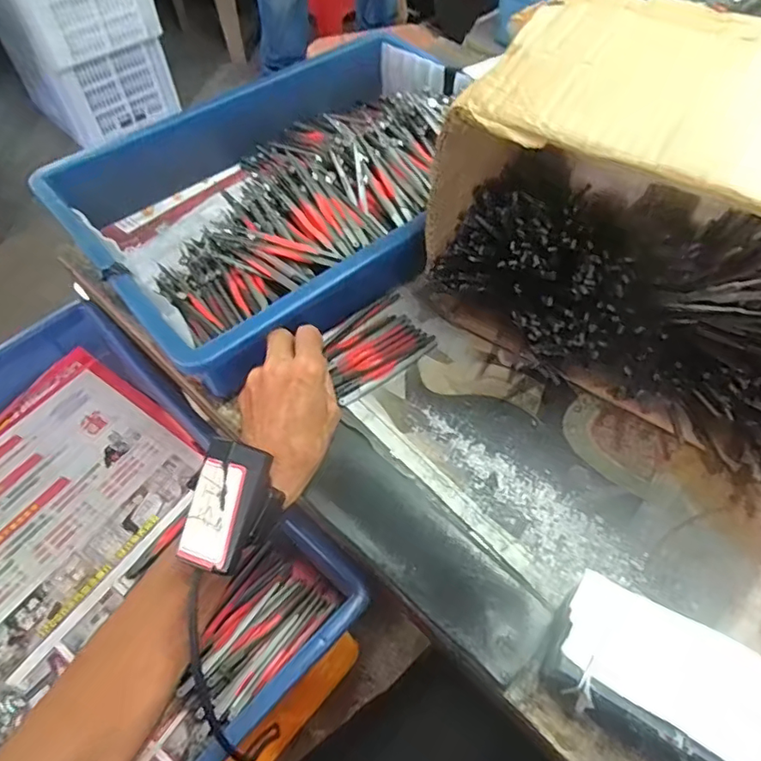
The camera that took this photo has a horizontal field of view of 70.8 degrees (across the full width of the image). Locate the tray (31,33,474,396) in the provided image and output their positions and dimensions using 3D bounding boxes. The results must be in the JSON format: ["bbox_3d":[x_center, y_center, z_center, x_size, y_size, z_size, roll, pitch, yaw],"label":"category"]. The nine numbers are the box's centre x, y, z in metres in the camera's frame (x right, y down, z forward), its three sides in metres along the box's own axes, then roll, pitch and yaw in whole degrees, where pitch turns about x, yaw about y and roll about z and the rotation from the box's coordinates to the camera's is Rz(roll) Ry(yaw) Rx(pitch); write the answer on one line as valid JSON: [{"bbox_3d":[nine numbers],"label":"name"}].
[{"bbox_3d":[-0.073,-0.199,0.526,0.415,0.096,0.294,-38,64,-21],"label":"tray"}]

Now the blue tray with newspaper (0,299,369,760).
[{"bbox_3d":[-0.250,0.142,0.448,0.412,0.078,0.279,39,65,23],"label":"blue tray with newspaper"}]

